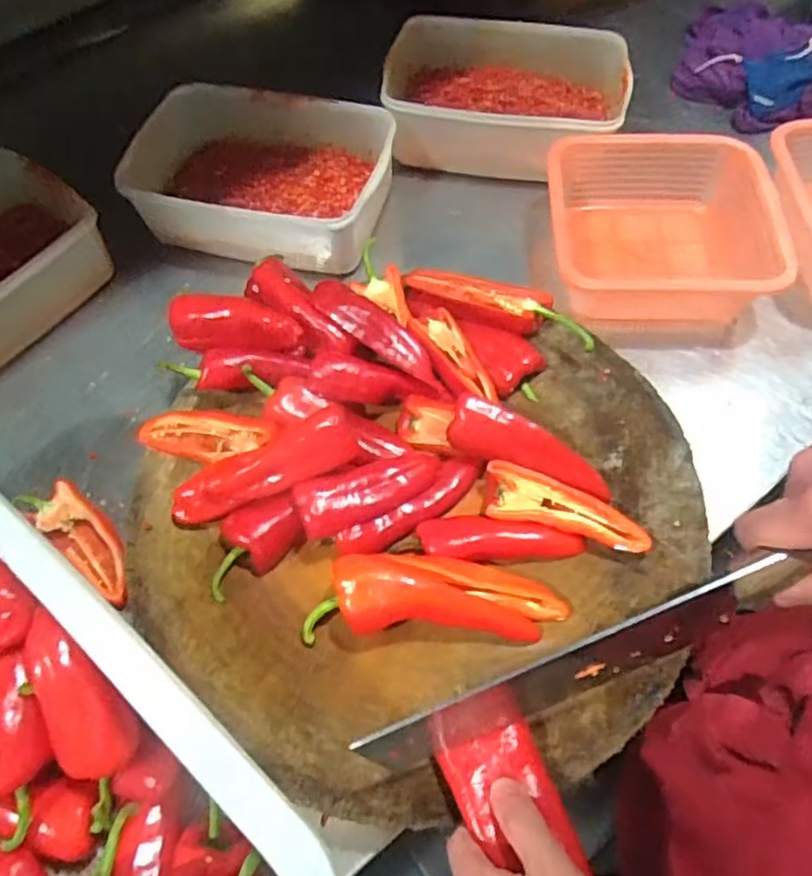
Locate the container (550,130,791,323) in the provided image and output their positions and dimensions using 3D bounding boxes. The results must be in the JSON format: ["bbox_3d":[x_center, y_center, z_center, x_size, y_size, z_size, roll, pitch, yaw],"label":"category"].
[{"bbox_3d":[0.255,-0.204,0.648,0.214,0.074,0.201,1,62,4],"label":"container"}]

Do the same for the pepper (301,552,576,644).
[{"bbox_3d":[0.020,0.105,0.438,0.175,0.049,0.054,0,62,4],"label":"pepper"}]

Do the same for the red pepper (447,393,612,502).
[{"bbox_3d":[0.093,0.005,0.484,0.122,0.034,0.037,18,64,13],"label":"red pepper"}]

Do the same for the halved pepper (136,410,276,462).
[{"bbox_3d":[-0.155,-0.002,0.505,0.115,0.037,0.027,-2,61,18],"label":"halved pepper"}]

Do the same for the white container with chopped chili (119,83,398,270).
[{"bbox_3d":[-0.164,-0.283,0.703,0.269,0.074,0.180,11,63,9],"label":"white container with chopped chili"}]

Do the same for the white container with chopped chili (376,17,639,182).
[{"bbox_3d":[0.112,-0.384,0.756,0.263,0.086,0.175,11,63,10],"label":"white container with chopped chili"}]

